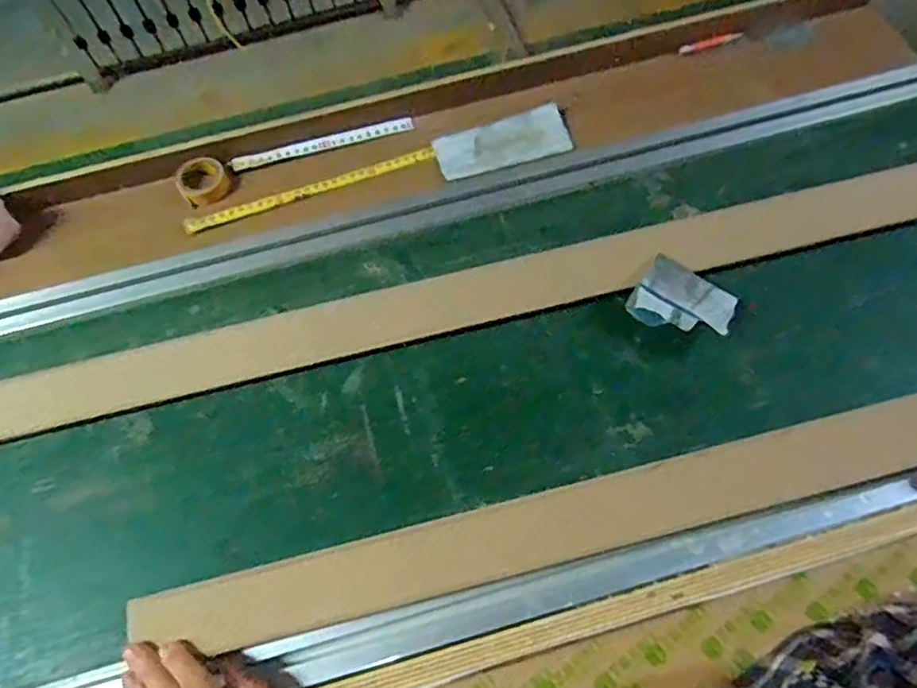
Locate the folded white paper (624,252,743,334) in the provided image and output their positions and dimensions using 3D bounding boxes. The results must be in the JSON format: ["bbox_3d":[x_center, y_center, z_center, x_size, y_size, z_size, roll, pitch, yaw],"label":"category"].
[{"bbox_3d":[0.191,-0.038,0.517,0.080,0.039,0.059,30,70,16],"label":"folded white paper"}]

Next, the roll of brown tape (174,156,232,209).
[{"bbox_3d":[-0.269,-0.173,0.649,0.050,0.026,0.046,-36,67,-14],"label":"roll of brown tape"}]

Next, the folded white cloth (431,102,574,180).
[{"bbox_3d":[0.047,-0.214,0.651,0.140,0.017,0.061,-15,64,-5],"label":"folded white cloth"}]

